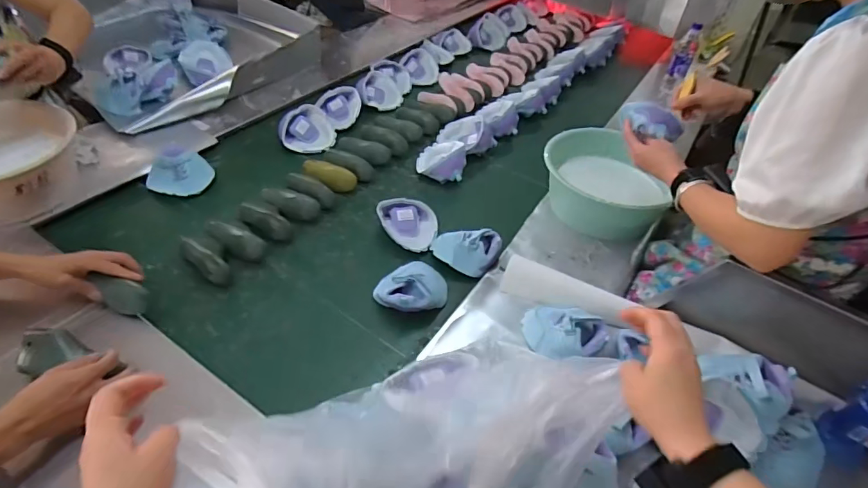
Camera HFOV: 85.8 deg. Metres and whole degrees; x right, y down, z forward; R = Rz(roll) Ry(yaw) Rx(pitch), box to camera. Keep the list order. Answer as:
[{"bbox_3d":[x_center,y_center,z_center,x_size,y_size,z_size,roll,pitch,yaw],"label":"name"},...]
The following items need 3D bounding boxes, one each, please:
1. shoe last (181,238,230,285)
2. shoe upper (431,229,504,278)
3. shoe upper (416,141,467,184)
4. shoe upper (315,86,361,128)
[{"bbox_3d":[-0.431,0.035,0.875,0.132,0.045,0.034,33,50,25],"label":"shoe last"},{"bbox_3d":[0.065,0.011,0.934,0.134,0.046,0.091,5,44,0],"label":"shoe upper"},{"bbox_3d":[0.018,-0.211,1.172,0.121,0.062,0.130,5,44,-1],"label":"shoe upper"},{"bbox_3d":[-0.253,-0.376,1.279,0.108,0.057,0.150,-19,50,-24],"label":"shoe upper"}]

